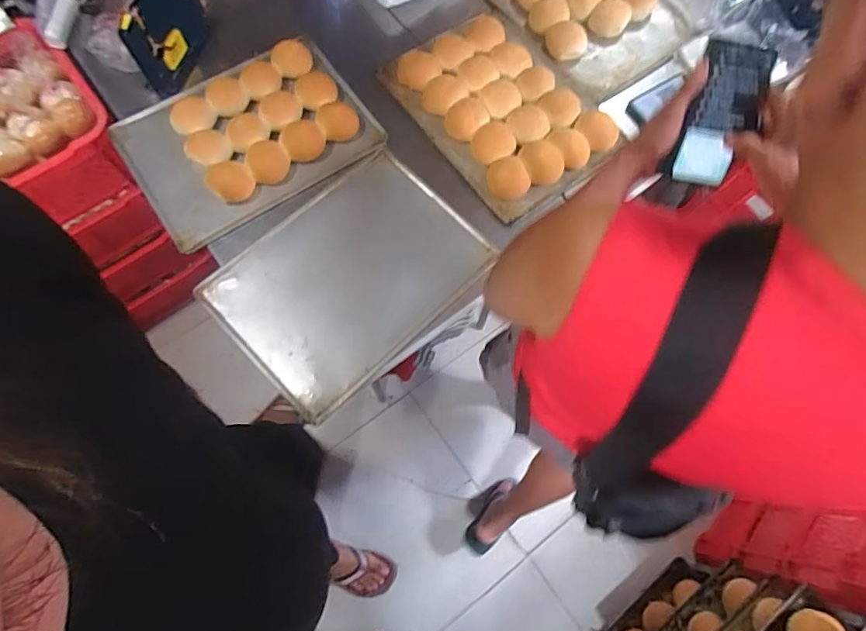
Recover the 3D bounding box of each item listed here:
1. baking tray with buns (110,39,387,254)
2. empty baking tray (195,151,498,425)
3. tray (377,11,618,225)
[{"bbox_3d":[-0.367,-0.362,0.938,0.453,0.056,0.340,-33,77,-10],"label":"baking tray with buns"},{"bbox_3d":[-0.150,-0.072,0.869,0.451,0.044,0.323,-42,79,-13],"label":"empty baking tray"},{"bbox_3d":[0.153,-0.445,0.963,0.358,0.057,0.449,-35,77,-12],"label":"tray"}]

